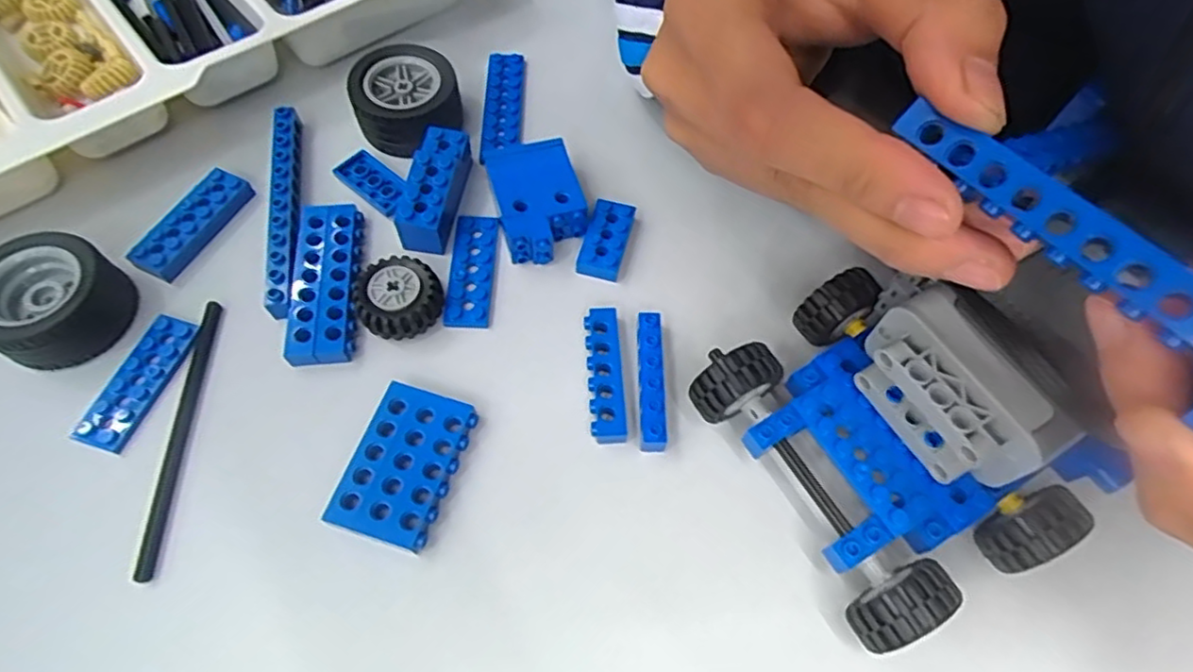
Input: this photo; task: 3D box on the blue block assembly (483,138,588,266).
[{"bbox_3d":[-0.024,-0.056,0.251,0.032,0.016,0.057,-12,63,-8],"label":"blue block assembly"}]

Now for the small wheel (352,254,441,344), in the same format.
[{"bbox_3d":[-0.071,-0.014,0.228,0.028,0.013,0.029,1,62,-1],"label":"small wheel"}]

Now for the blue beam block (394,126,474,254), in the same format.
[{"bbox_3d":[-0.062,-0.055,0.248,0.020,0.021,0.053,6,62,1],"label":"blue beam block"}]

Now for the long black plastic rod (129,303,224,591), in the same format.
[{"bbox_3d":[-0.136,0.030,0.209,0.005,0.005,0.093,-2,62,-3],"label":"long black plastic rod"}]

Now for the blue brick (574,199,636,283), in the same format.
[{"bbox_3d":[0.004,-0.038,0.247,0.016,0.008,0.031,15,63,6],"label":"blue brick"}]

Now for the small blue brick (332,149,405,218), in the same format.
[{"bbox_3d":[-0.090,-0.062,0.258,0.034,0.004,0.017,36,67,16],"label":"small blue brick"}]

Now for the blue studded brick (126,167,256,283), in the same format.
[{"bbox_3d":[-0.153,-0.043,0.244,0.017,0.008,0.048,25,64,11],"label":"blue studded brick"}]

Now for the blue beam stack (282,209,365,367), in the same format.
[{"bbox_3d":[-0.099,-0.021,0.234,0.023,0.007,0.065,-4,62,-4],"label":"blue beam stack"}]

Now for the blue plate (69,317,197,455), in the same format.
[{"bbox_3d":[-0.154,0.015,0.215,0.016,0.007,0.047,15,63,6],"label":"blue plate"}]

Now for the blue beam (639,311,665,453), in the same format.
[{"bbox_3d":[0.019,0.015,0.220,0.008,0.009,0.048,2,62,-1],"label":"blue beam"}]

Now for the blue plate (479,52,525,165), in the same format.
[{"bbox_3d":[-0.041,-0.102,0.281,0.016,0.004,0.061,1,62,-1],"label":"blue plate"}]

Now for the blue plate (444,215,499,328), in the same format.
[{"bbox_3d":[-0.047,-0.025,0.242,0.017,0.004,0.048,2,62,-1],"label":"blue plate"}]

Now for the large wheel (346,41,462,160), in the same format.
[{"bbox_3d":[-0.079,-0.098,0.267,0.042,0.022,0.041,1,62,-1],"label":"large wheel"}]

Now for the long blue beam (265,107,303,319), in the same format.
[{"bbox_3d":[-0.120,-0.051,0.247,0.010,0.010,0.096,-9,63,-7],"label":"long blue beam"}]

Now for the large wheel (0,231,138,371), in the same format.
[{"bbox_3d":[-0.186,-0.011,0.218,0.039,0.023,0.041,1,62,-1],"label":"large wheel"}]

